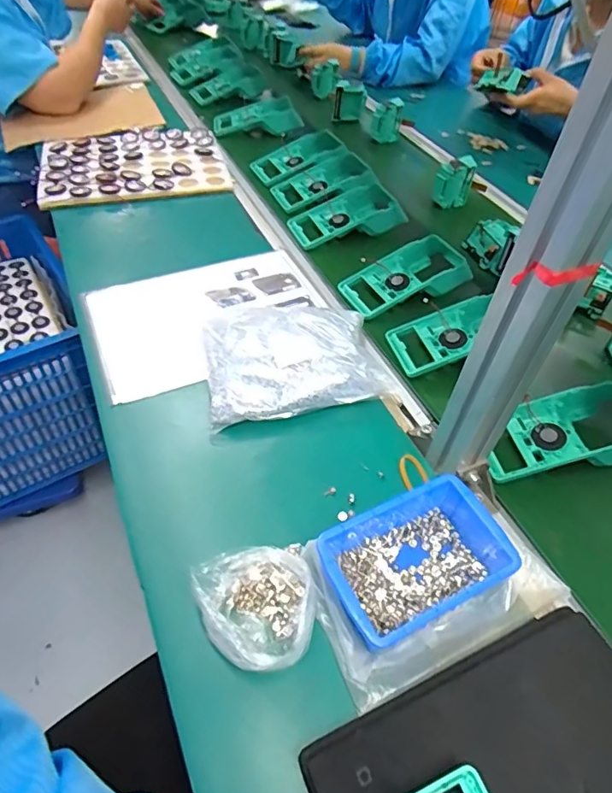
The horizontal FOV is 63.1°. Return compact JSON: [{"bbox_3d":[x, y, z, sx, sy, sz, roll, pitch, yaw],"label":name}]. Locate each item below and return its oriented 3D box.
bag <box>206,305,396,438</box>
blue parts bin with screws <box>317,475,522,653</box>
[{"bbox_3d":[-0.018,-0.051,0.596,0.204,0.045,0.158,-10,50,-12],"label":"bag"},{"bbox_3d":[0.097,0.138,0.430,0.150,0.052,0.099,-17,52,-18],"label":"blue parts bin with screws"}]

